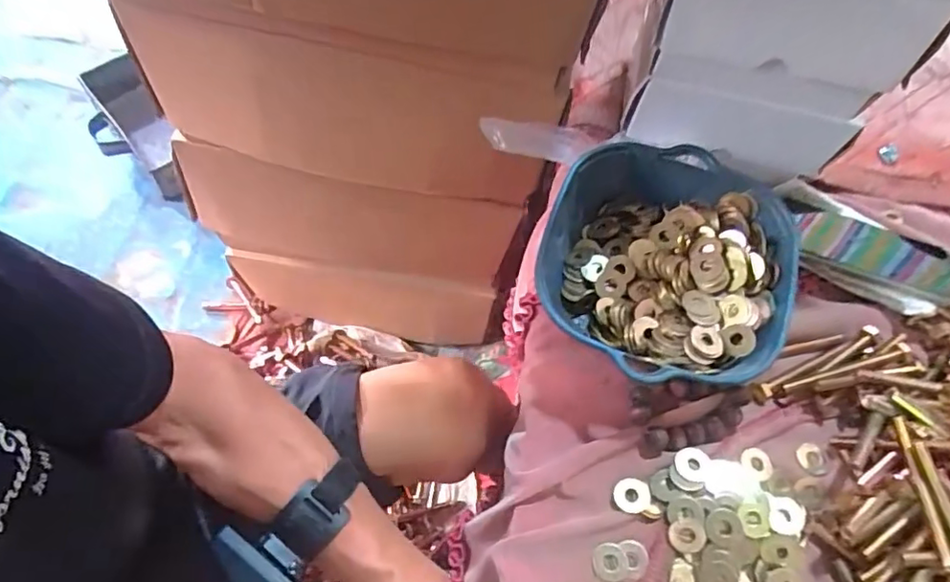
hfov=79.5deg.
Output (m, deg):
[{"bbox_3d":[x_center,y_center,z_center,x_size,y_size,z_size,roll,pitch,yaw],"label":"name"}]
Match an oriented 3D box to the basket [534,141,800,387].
[{"bbox_3d":[0.147,-0.014,0.463,0.188,0.081,0.191,1,64,-3],"label":"basket"}]

